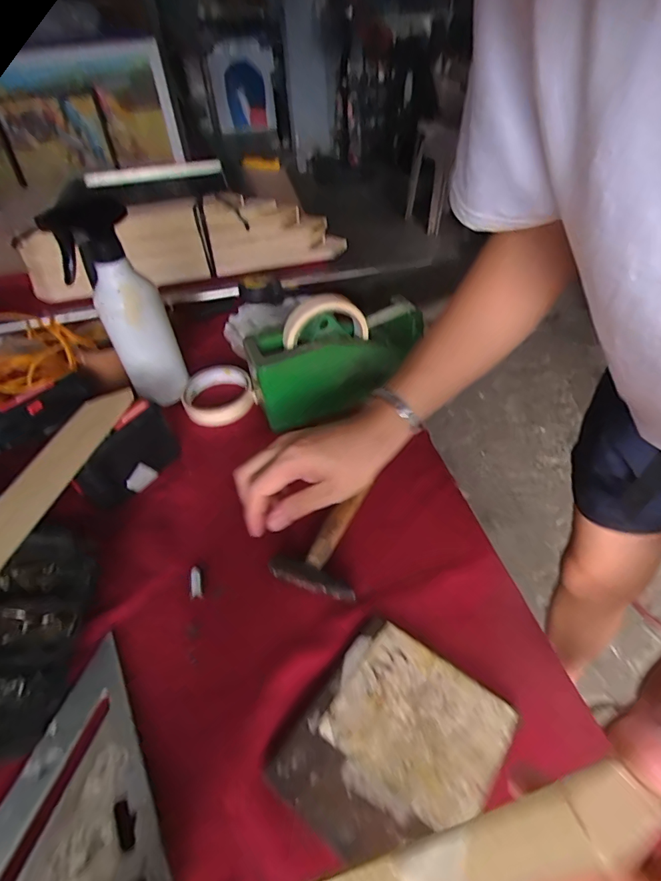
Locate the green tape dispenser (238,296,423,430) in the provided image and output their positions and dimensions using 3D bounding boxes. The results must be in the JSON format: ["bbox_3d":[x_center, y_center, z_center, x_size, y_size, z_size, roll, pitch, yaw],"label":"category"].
[{"bbox_3d":[0.005,-0.103,0.510,0.198,0.112,0.083,-21,46,-16],"label":"green tape dispenser"}]

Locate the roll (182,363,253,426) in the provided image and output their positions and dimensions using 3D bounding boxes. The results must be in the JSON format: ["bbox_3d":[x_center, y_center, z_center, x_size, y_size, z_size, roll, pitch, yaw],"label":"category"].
[{"bbox_3d":[-0.142,-0.057,0.563,0.084,0.030,0.102,-20,46,-15],"label":"roll"}]

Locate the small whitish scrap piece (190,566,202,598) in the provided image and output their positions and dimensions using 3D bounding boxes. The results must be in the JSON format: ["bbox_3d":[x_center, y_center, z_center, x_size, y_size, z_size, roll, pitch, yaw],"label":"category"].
[{"bbox_3d":[-0.116,0.121,0.386,0.008,0.008,0.028,-15,46,-8],"label":"small whitish scrap piece"}]

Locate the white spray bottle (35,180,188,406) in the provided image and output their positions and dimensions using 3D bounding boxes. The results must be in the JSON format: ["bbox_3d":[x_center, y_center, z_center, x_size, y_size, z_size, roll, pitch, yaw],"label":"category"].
[{"bbox_3d":[-0.220,-0.141,0.484,0.067,0.227,0.065,-14,45,-10],"label":"white spray bottle"}]

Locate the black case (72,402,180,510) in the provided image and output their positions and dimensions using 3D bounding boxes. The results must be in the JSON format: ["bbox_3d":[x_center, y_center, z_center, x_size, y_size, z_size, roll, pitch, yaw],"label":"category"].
[{"bbox_3d":[-0.206,0.017,0.455,0.024,0.072,0.107,16,48,20],"label":"black case"}]

